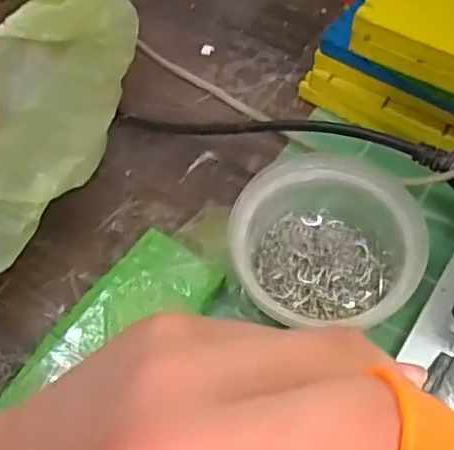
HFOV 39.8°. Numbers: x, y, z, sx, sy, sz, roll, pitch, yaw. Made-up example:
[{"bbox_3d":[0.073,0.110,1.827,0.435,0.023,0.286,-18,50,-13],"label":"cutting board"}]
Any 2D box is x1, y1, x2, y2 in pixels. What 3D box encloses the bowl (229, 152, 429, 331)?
[{"bbox_3d":[0.052,0.016,0.344,0.095,0.054,0.092,-1,59,1],"label":"bowl"}]

